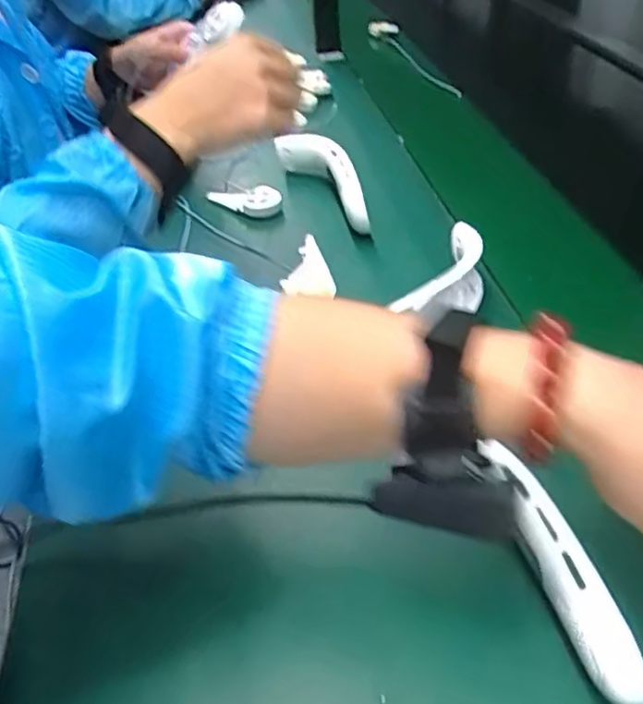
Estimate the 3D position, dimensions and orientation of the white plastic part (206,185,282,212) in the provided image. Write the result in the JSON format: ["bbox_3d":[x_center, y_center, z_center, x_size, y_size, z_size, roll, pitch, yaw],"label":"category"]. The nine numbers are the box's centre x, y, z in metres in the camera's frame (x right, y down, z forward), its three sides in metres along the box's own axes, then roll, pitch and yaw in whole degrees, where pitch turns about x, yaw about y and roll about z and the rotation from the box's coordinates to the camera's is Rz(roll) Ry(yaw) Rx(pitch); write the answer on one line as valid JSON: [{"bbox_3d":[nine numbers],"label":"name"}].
[{"bbox_3d":[-0.091,-0.173,0.747,0.101,0.017,0.033,9,45,31],"label":"white plastic part"}]

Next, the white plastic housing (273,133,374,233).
[{"bbox_3d":[0.008,-0.187,0.734,0.033,0.077,0.203,-22,48,-18],"label":"white plastic housing"}]

